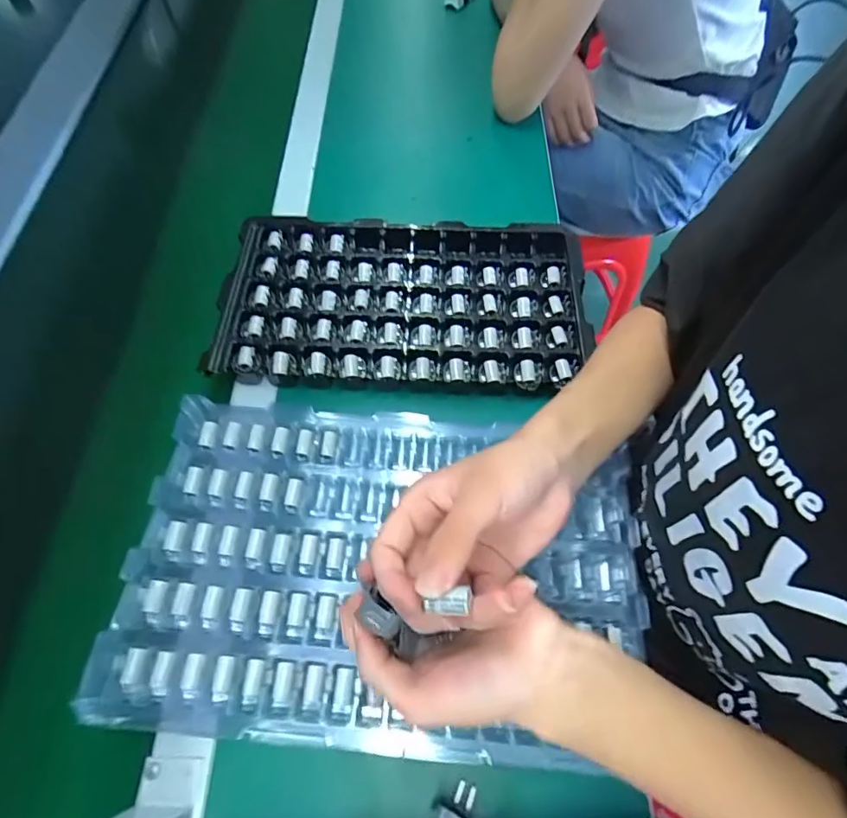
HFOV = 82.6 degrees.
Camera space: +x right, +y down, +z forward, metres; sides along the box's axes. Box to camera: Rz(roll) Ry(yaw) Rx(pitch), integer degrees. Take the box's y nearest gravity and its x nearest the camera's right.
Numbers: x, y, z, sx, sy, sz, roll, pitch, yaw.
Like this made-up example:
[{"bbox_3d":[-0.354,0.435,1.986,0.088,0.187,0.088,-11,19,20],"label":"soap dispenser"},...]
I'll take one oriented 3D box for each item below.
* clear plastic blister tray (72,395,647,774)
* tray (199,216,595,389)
[{"bbox_3d":[-0.028,0.110,0.356,0.364,0.016,0.234,4,62,1],"label":"clear plastic blister tray"},{"bbox_3d":[-0.019,-0.111,0.487,0.352,0.029,0.192,1,64,2],"label":"tray"}]

